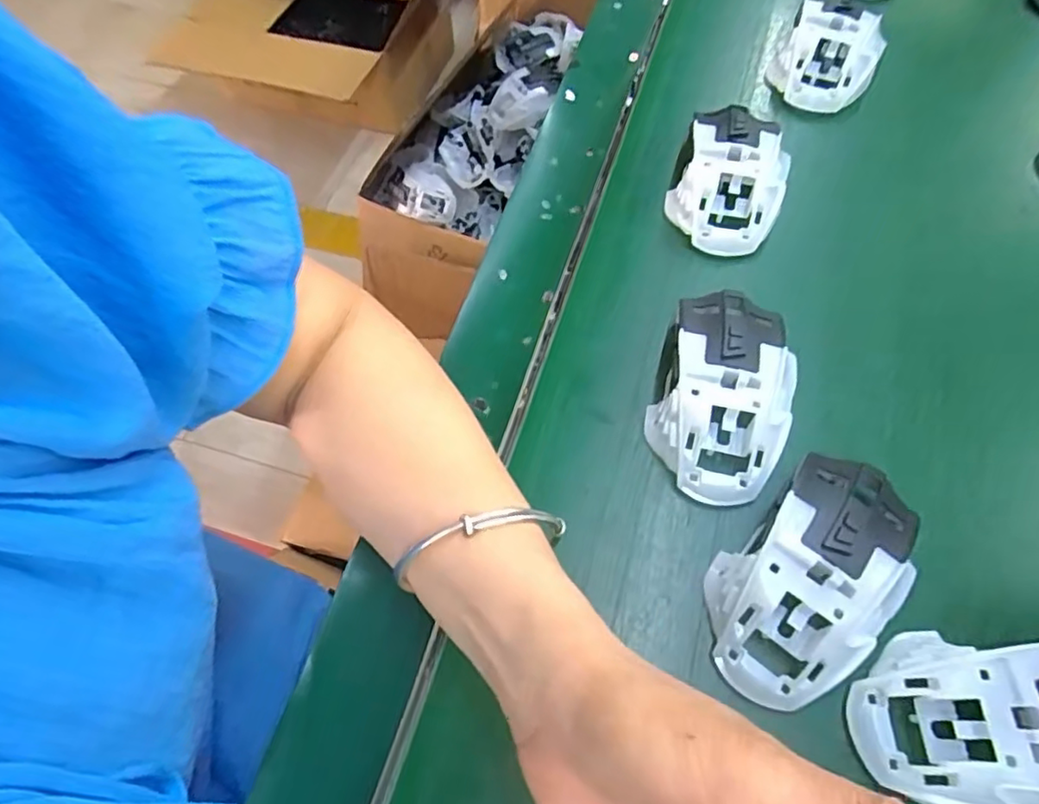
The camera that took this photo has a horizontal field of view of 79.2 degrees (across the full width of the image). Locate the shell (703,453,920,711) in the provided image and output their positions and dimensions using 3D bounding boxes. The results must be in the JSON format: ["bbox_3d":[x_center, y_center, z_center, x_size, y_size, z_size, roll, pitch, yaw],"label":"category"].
[{"bbox_3d":[0.127,0.073,0.272,0.061,0.037,0.115,35,70,18],"label":"shell"}]

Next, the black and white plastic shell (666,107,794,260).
[{"bbox_3d":[0.128,-0.133,0.393,0.067,0.047,0.088,15,65,10],"label":"black and white plastic shell"}]

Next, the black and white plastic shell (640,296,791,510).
[{"bbox_3d":[0.102,-0.009,0.317,0.061,0.035,0.112,11,64,8],"label":"black and white plastic shell"}]

